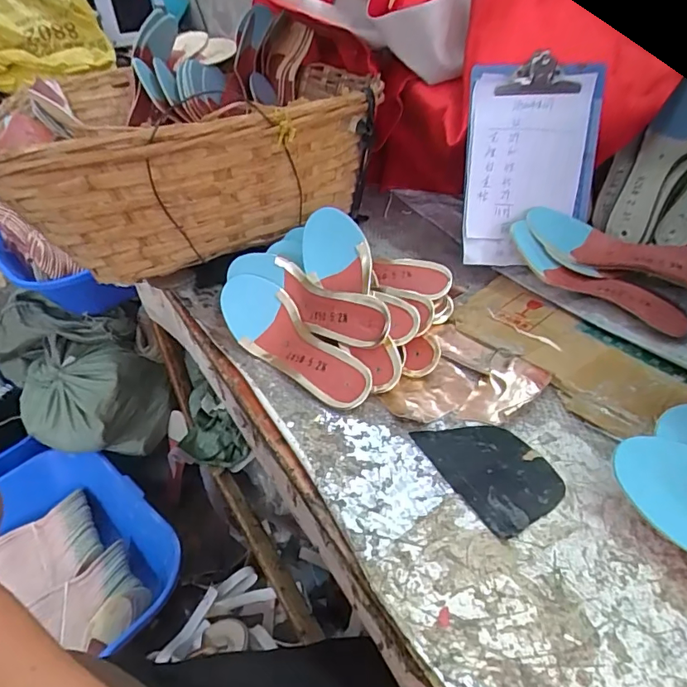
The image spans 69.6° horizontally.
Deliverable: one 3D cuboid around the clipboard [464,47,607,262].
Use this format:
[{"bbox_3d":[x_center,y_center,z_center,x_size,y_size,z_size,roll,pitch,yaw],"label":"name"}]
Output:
[{"bbox_3d":[0.206,-0.191,0.542,0.141,0.204,0.018,-2,22,0],"label":"clipboard"}]

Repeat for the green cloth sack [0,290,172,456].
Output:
[{"bbox_3d":[-0.638,0.068,1.191,0.293,0.245,0.448,-30,46,-28],"label":"green cloth sack"}]

